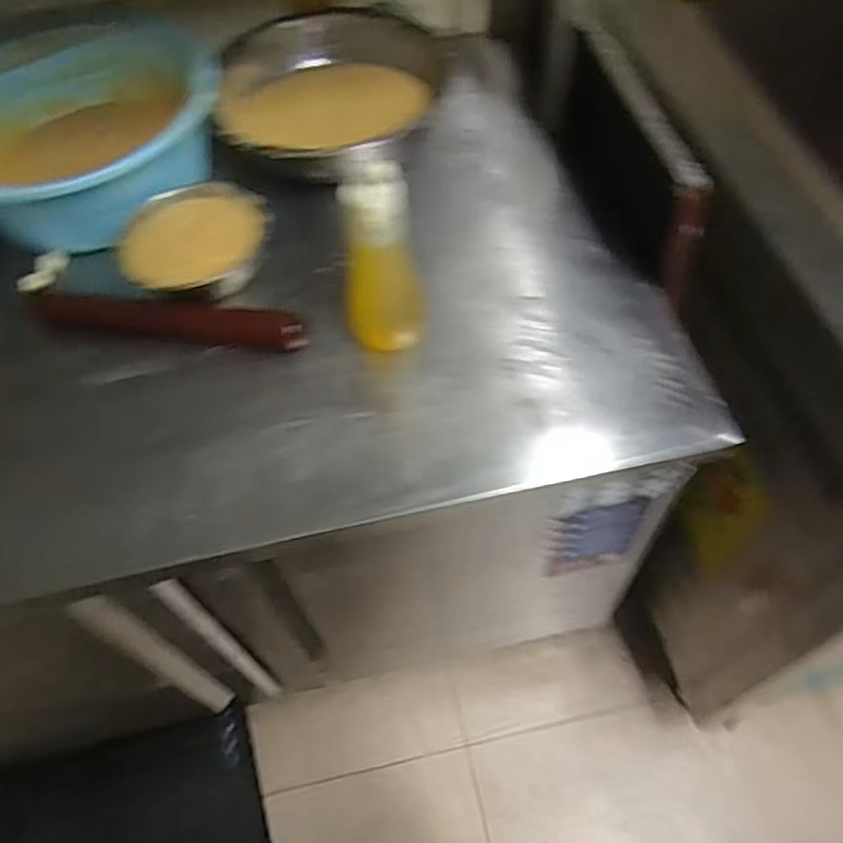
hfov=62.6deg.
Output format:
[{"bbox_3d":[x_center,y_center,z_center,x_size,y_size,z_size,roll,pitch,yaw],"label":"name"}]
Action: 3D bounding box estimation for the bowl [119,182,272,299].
[{"bbox_3d":[-0.253,-0.206,0.807,0.157,0.082,0.145,-2,57,3],"label":"bowl"}]

